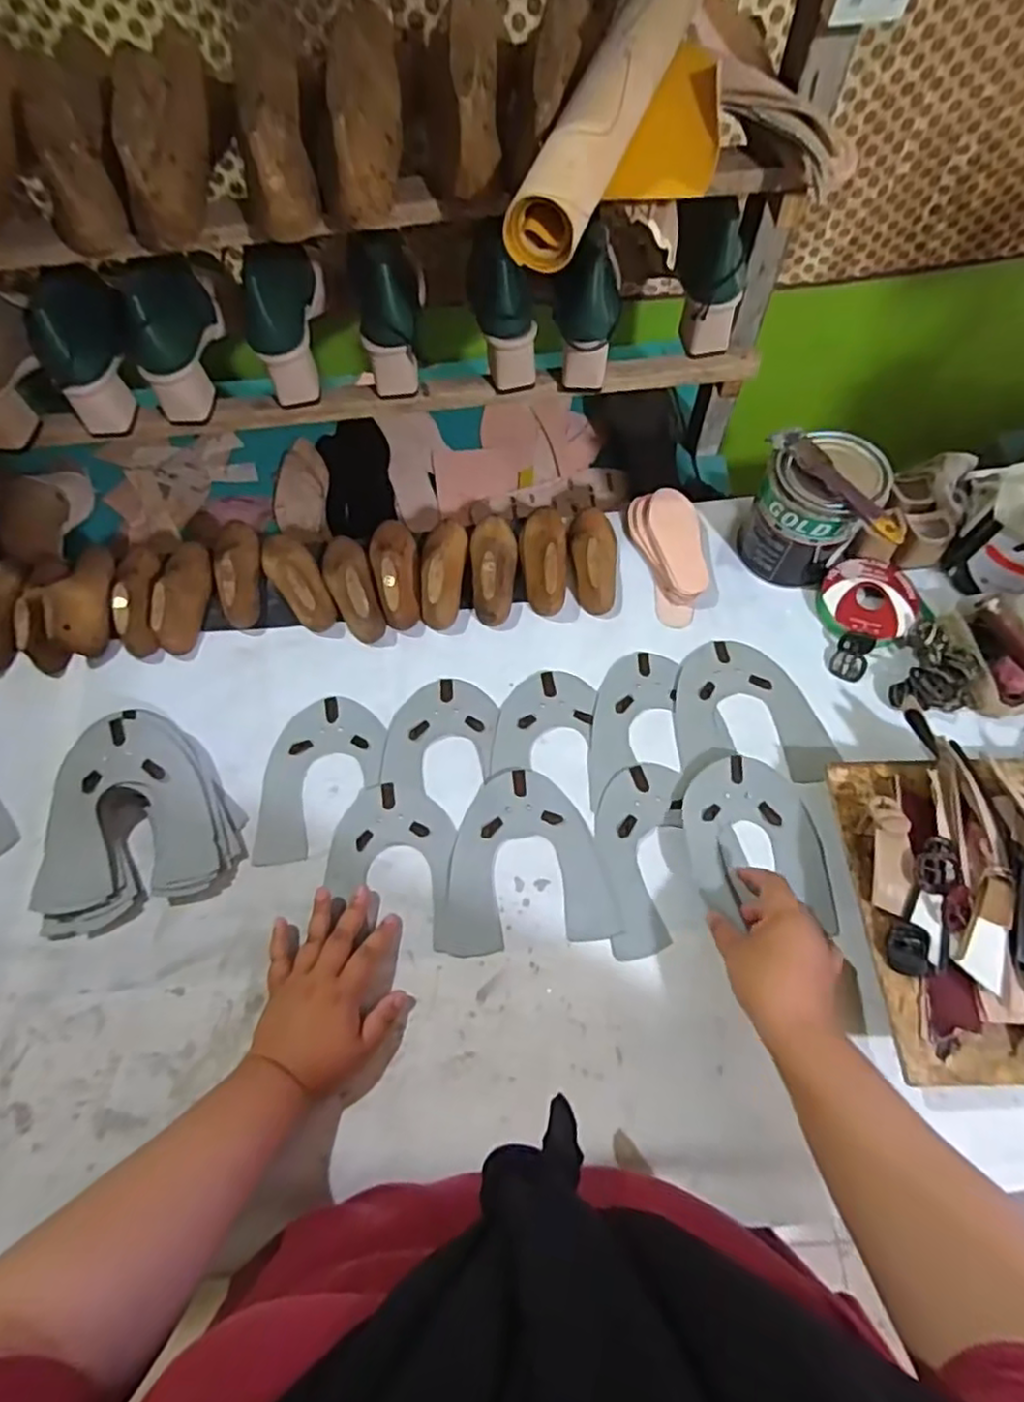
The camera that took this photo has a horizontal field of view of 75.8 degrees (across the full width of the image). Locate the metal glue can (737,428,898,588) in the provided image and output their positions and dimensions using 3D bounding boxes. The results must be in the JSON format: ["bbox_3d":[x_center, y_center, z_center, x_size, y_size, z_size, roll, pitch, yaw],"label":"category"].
[{"bbox_3d":[0.300,-0.193,0.679,0.113,0.131,0.095,34,73,15],"label":"metal glue can"}]

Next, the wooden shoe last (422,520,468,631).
[{"bbox_3d":[-0.078,-0.148,0.716,0.048,0.058,0.134,1,68,3],"label":"wooden shoe last"}]

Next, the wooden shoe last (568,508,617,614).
[{"bbox_3d":[0.090,-0.165,0.718,0.057,0.054,0.137,-3,68,1],"label":"wooden shoe last"}]

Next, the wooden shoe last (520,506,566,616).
[{"bbox_3d":[0.034,-0.161,0.714,0.051,0.046,0.139,-2,68,2],"label":"wooden shoe last"}]

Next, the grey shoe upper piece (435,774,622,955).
[{"bbox_3d":[0.008,0.148,0.623,0.159,0.004,0.161,-7,68,-1],"label":"grey shoe upper piece"}]

